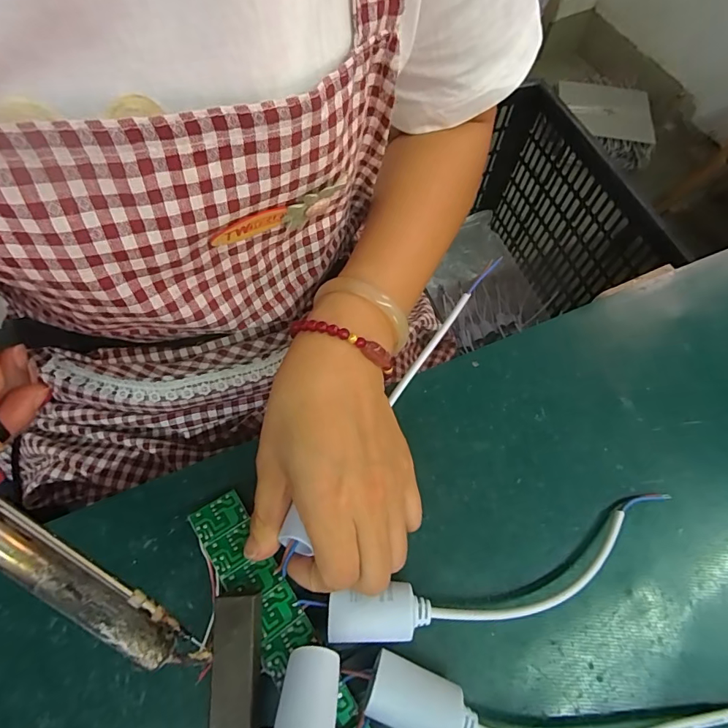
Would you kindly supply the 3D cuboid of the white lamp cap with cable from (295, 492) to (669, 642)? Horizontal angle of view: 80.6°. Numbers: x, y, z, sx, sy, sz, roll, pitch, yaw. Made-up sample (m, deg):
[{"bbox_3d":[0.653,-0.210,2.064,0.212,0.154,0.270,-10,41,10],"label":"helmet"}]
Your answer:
[{"bbox_3d":[0.080,0.116,0.233,0.215,0.023,0.038,-13,68,-8],"label":"white lamp cap with cable"}]

